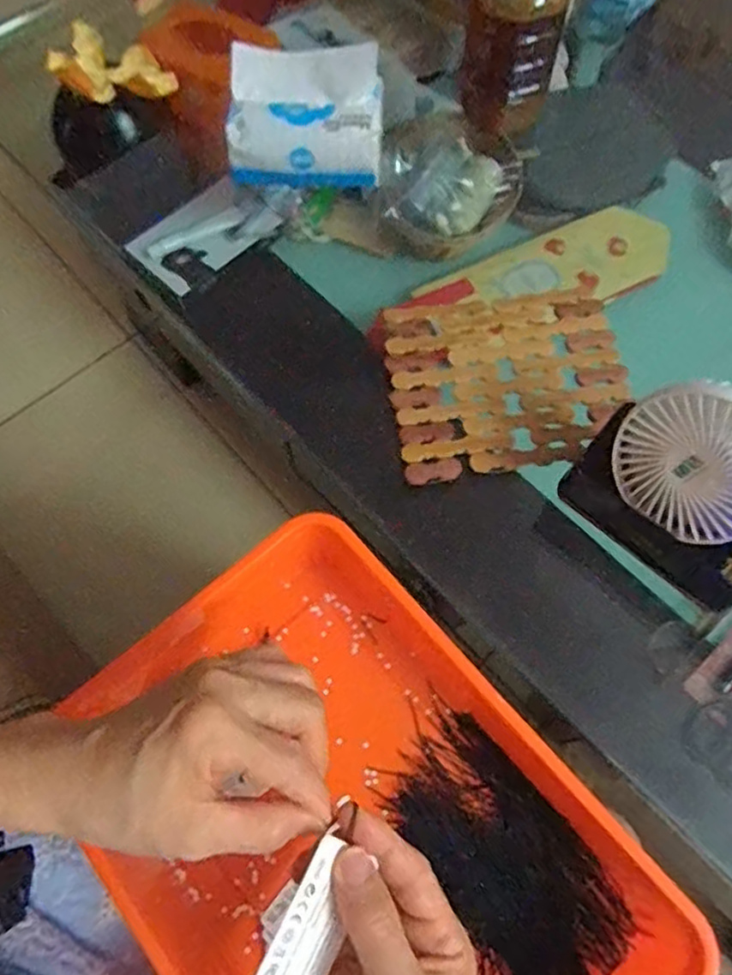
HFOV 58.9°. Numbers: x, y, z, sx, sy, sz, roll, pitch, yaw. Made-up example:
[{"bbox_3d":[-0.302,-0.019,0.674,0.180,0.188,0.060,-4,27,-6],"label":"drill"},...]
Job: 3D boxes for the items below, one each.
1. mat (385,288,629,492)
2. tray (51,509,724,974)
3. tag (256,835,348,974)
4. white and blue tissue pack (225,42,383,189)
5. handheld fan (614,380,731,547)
[{"bbox_3d":[0.117,-0.093,0.546,0.193,0.009,0.167,-8,67,-2],"label":"mat"},{"bbox_3d":[-0.008,0.189,0.349,0.233,0.075,0.299,-39,72,-14],"label":"tray"},{"bbox_3d":[-0.021,0.181,0.267,0.033,0.004,0.063,43,68,-28],"label":"tag"},{"bbox_3d":[-0.055,-0.351,0.616,0.140,0.069,0.106,4,67,3],"label":"white and blue tissue pack"},{"bbox_3d":[0.252,0.015,0.404,0.200,0.096,0.037,44,44,18],"label":"handheld fan"}]

